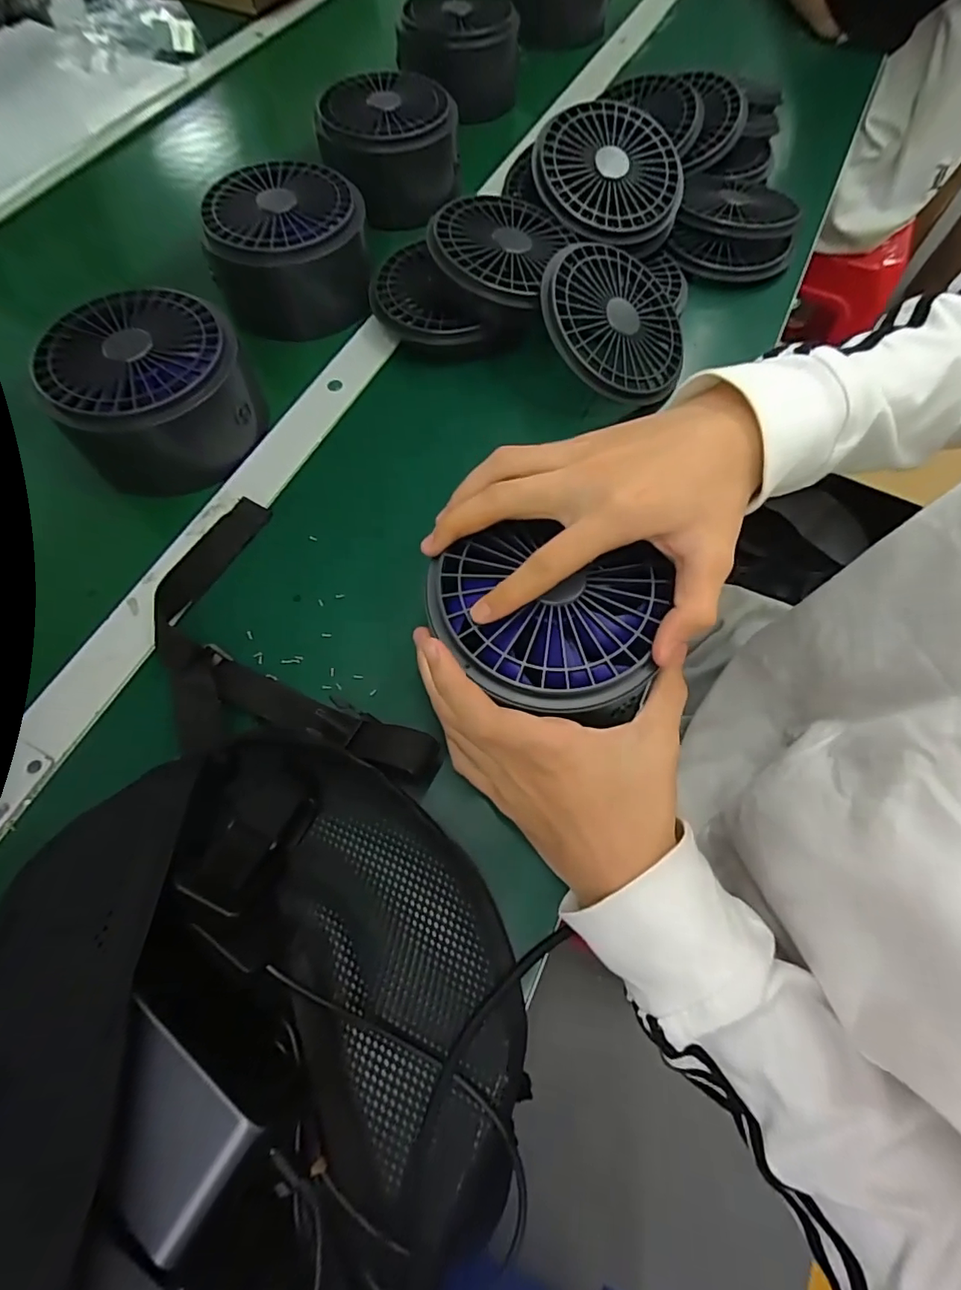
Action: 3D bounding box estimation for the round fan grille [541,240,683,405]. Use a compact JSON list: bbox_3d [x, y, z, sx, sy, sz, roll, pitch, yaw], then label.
[{"bbox_3d":[0.111,-0.257,0.420,0.126,0.014,0.127,4,81,-24],"label":"round fan grille"}]

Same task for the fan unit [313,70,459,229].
[{"bbox_3d":[-0.086,-0.472,0.507,0.129,0.083,0.116,-8,67,-5],"label":"fan unit"}]

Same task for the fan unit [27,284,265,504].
[{"bbox_3d":[-0.236,-0.187,0.385,0.131,0.075,0.111,-27,70,-13],"label":"fan unit"}]

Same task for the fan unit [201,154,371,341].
[{"bbox_3d":[-0.159,-0.337,0.451,0.120,0.082,0.114,-3,66,-3],"label":"fan unit"}]

